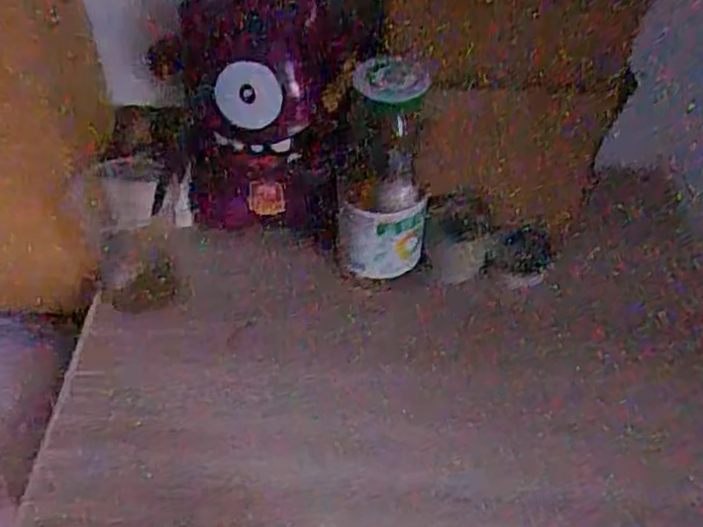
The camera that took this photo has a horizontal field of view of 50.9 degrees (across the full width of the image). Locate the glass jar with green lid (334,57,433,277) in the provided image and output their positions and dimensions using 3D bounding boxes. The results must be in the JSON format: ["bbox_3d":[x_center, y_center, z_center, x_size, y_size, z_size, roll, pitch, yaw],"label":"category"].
[{"bbox_3d":[0.020,-0.057,0.474,0.059,0.138,0.056,0,48,-2],"label":"glass jar with green lid"}]

